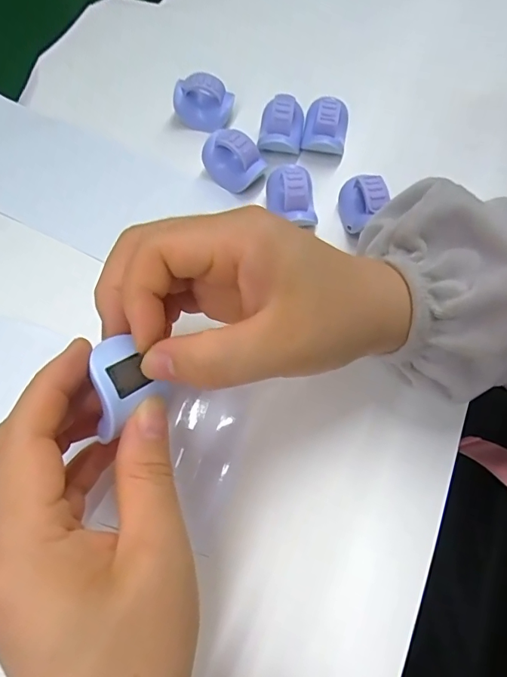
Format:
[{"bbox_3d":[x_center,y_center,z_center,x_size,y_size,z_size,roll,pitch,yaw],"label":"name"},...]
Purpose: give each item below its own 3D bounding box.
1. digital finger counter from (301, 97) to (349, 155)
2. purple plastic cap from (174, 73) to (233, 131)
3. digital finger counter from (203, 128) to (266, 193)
[{"bbox_3d":[0.050,-0.147,0.321,0.029,0.030,0.035,9,64,3],"label":"digital finger counter"},{"bbox_3d":[-0.036,-0.167,0.329,0.041,0.028,0.023,1,64,0],"label":"purple plastic cap"},{"bbox_3d":[-0.014,-0.117,0.306,0.039,0.031,0.022,30,67,13],"label":"digital finger counter"}]

